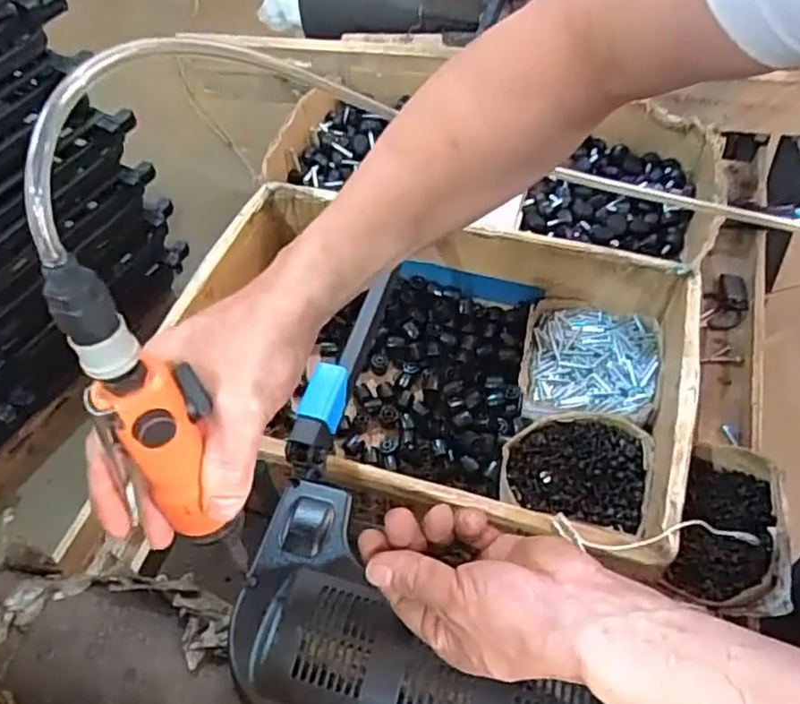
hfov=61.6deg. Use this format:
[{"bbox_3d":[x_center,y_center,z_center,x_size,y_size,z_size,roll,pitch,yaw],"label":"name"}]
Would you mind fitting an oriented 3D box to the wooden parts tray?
[{"bbox_3d":[0.030,0.011,0.757,0.516,0.169,0.334,15,56,12],"label":"wooden parts tray"}]

